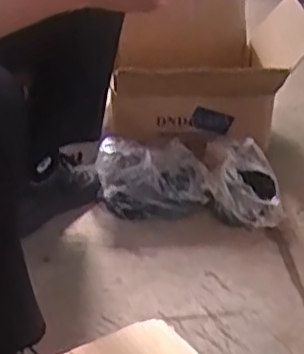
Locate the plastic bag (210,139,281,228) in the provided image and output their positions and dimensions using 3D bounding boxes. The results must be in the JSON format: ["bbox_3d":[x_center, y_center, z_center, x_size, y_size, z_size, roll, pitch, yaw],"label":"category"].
[{"bbox_3d":[0.171,0.011,1.237,0.129,0.097,0.154,-1,31,2],"label":"plastic bag"}]

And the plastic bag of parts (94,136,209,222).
[{"bbox_3d":[0.001,-0.006,1.248,0.196,0.098,0.166,-9,34,-15],"label":"plastic bag of parts"}]

